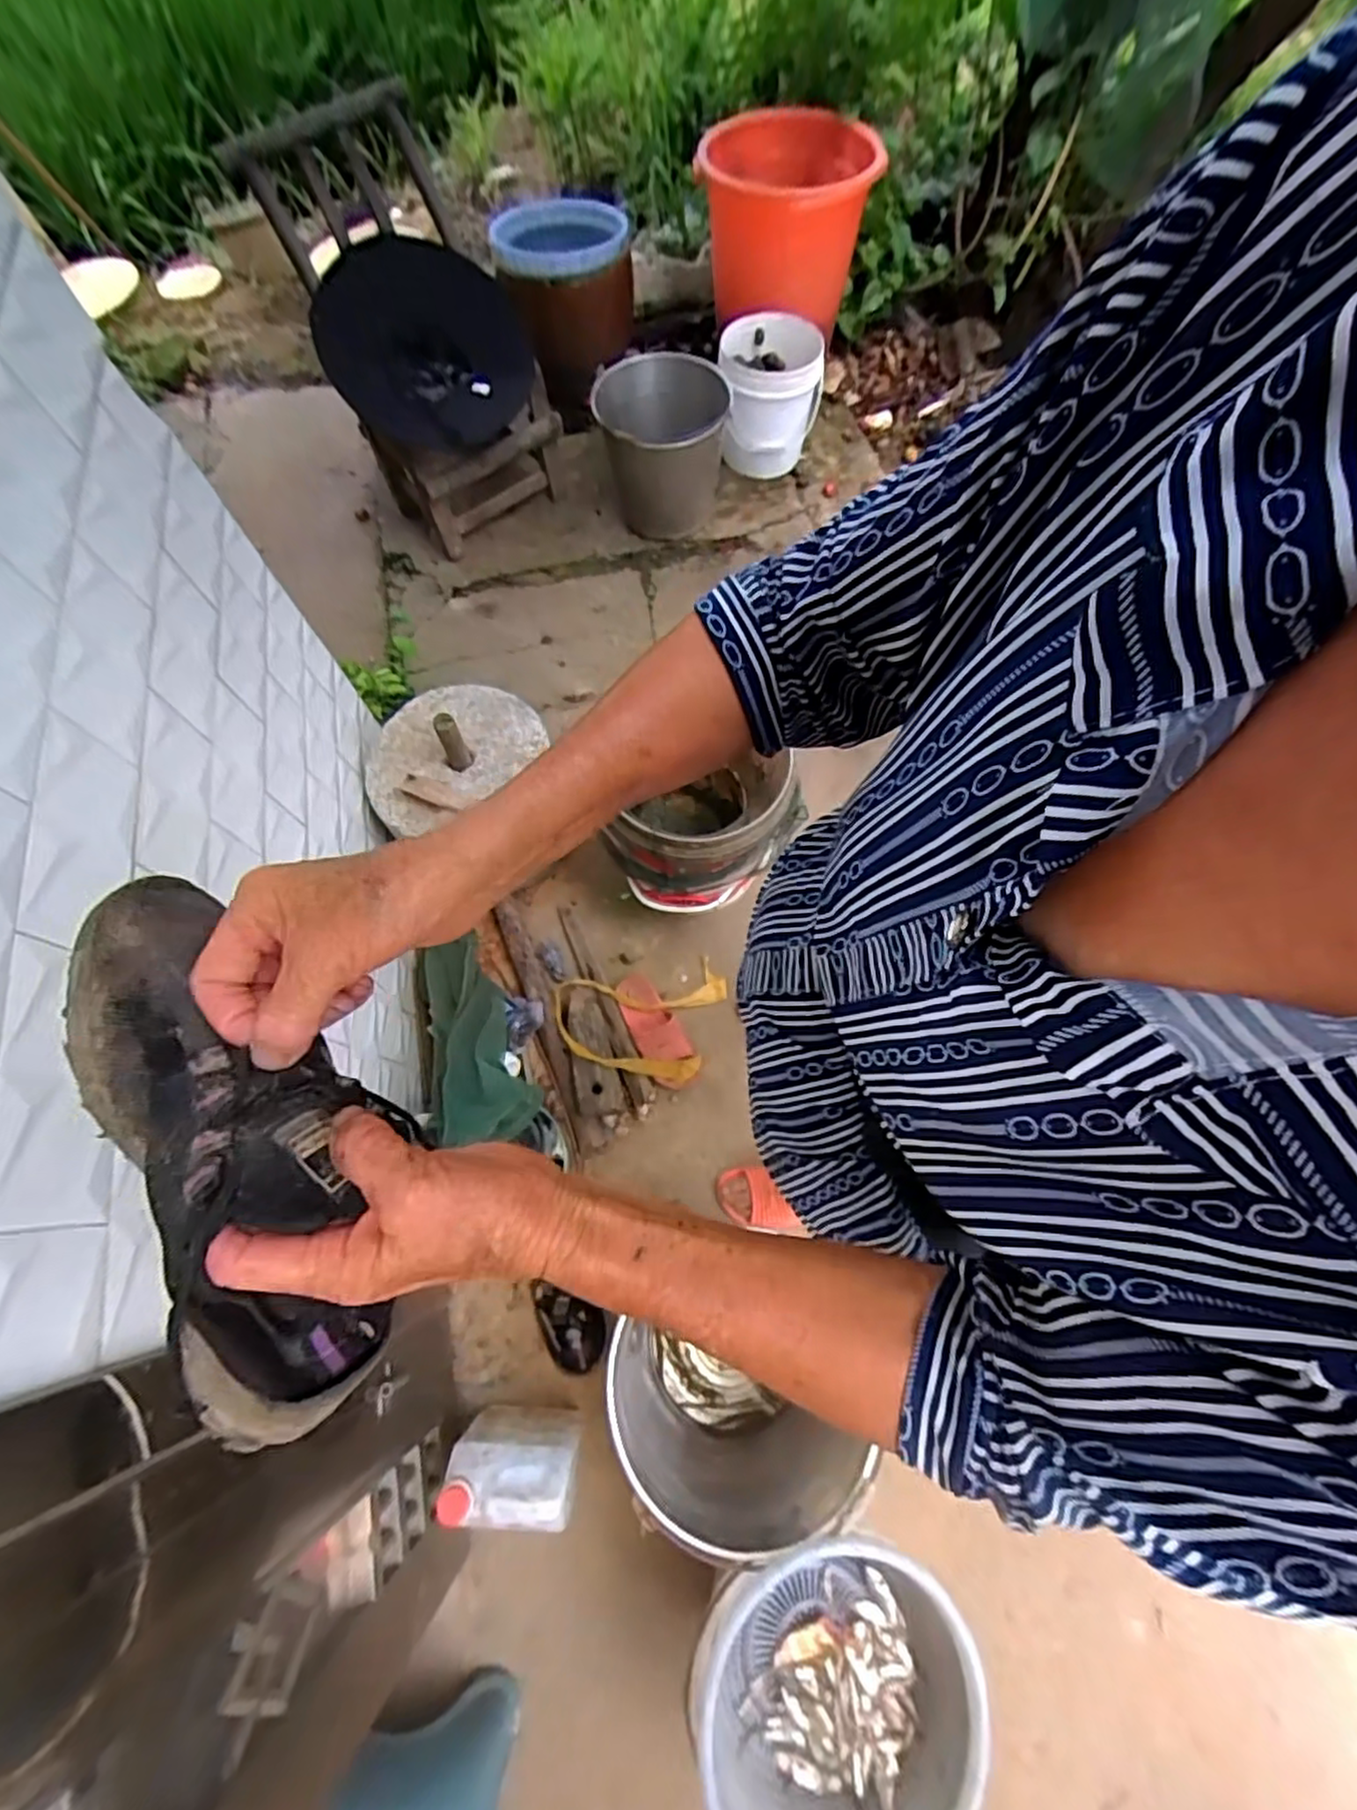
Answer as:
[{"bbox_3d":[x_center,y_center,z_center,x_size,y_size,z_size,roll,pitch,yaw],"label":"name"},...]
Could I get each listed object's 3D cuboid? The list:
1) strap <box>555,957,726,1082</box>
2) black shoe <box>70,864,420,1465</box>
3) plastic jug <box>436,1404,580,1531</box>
[{"bbox_3d":[-0.059,0.212,1.222,0.306,0.066,0.207,-10,68,-3],"label":"strap"},{"bbox_3d":[-0.168,0.089,0.271,0.080,0.089,0.216,-22,87,-8],"label":"black shoe"},{"bbox_3d":[-0.214,0.743,0.903,0.157,0.201,0.091,3,69,4],"label":"plastic jug"}]

